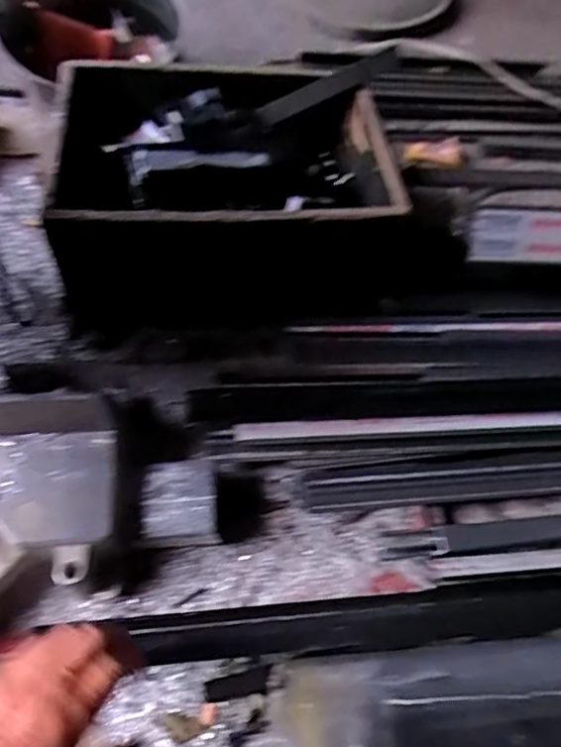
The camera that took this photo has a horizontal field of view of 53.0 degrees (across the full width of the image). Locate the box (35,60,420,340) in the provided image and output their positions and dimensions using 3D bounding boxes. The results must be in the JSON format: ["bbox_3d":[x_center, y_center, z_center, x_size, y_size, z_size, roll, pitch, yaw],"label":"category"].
[{"bbox_3d":[-0.067,-0.247,0.754,0.410,0.211,0.345,-2,60,-5],"label":"box"}]

